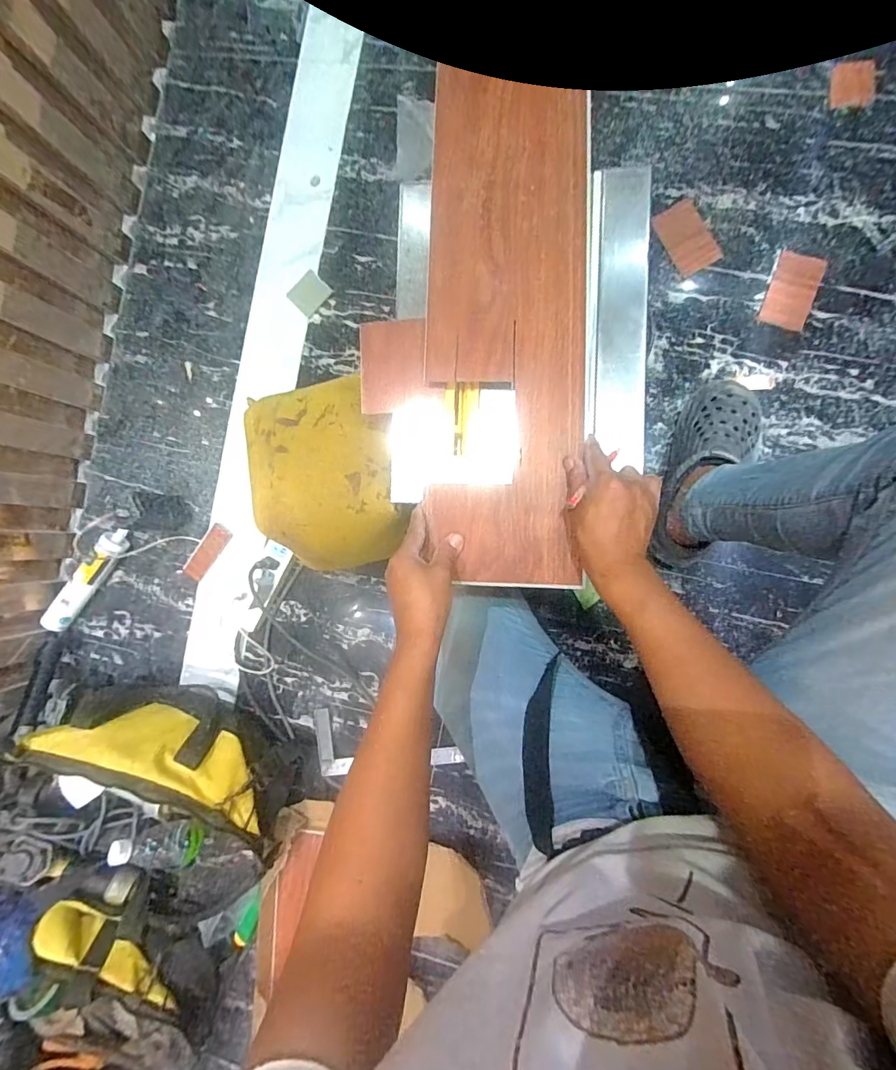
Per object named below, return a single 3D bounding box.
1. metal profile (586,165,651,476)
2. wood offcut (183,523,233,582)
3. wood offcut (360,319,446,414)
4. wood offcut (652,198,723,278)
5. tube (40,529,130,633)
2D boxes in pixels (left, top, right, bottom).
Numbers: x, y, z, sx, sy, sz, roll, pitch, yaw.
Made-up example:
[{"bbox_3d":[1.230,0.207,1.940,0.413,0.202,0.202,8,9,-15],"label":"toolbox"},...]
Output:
[{"bbox_3d":[0.197,-0.250,0.534,0.068,0.028,0.336,2,92,8],"label":"metal profile"},{"bbox_3d":[-0.461,0.032,0.888,0.043,0.010,0.114,36,96,5],"label":"wood offcut"},{"bbox_3d":[-0.059,-0.205,0.566,0.100,0.007,0.106,2,97,17],"label":"wood offcut"},{"bbox_3d":[0.405,-0.504,0.784,0.070,0.005,0.119,-26,88,7],"label":"wood offcut"},{"bbox_3d":[-0.682,0.082,0.880,0.048,0.046,0.224,39,94,5],"label":"tube"}]

